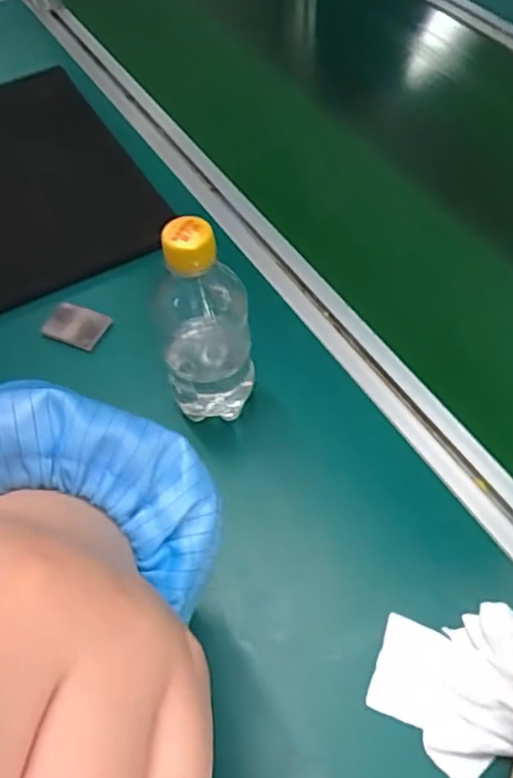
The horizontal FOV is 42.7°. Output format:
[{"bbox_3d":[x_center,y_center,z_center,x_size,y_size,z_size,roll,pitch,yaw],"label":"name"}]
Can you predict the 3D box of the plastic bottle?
[{"bbox_3d":[-0.035,-0.042,0.423,0.058,0.164,0.053,-9,54,-3],"label":"plastic bottle"}]

